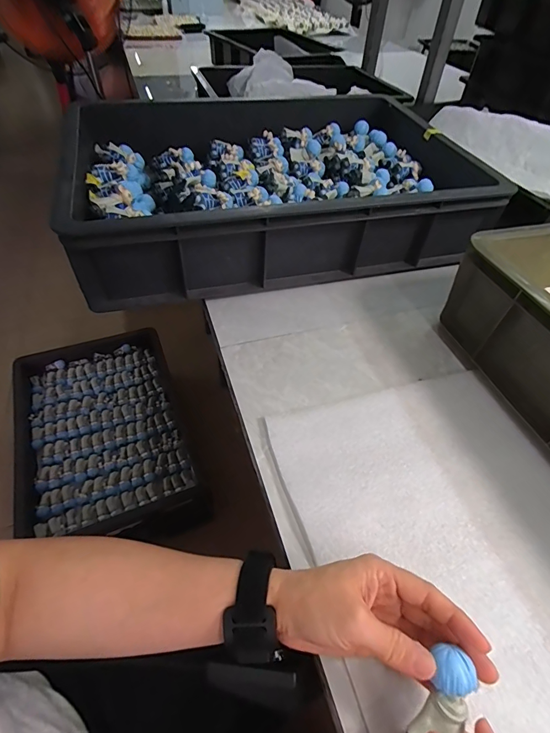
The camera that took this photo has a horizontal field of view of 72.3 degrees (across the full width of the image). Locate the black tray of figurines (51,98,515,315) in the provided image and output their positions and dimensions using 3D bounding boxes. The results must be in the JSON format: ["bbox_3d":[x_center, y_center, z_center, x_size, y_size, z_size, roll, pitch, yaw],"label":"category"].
[{"bbox_3d":[-0.020,-0.307,0.623,0.553,0.130,0.440,-11,50,-14],"label":"black tray of figurines"}]

